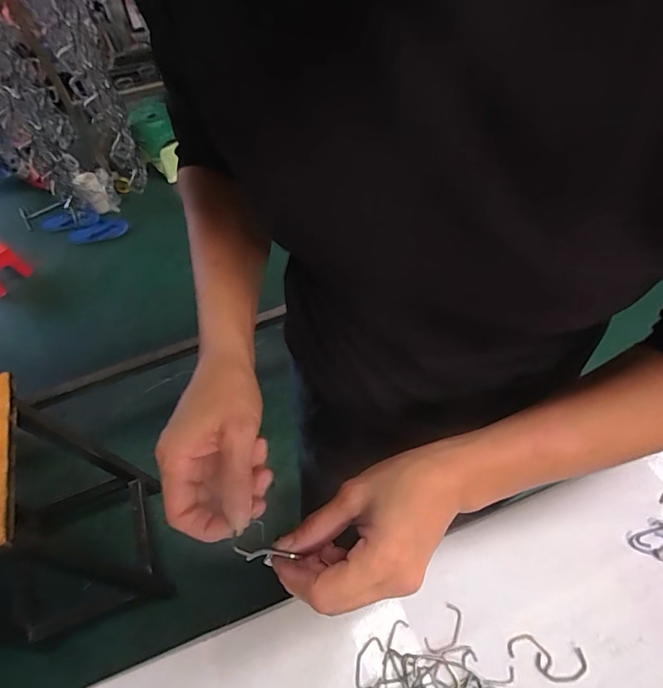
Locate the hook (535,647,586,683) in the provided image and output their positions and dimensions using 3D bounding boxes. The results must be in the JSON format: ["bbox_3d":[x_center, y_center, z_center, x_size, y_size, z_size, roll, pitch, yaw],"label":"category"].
[{"bbox_3d":[0.177,0.247,0.334,0.037,0.004,0.020,-7,54,0],"label":"hook"}]

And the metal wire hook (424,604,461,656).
[{"bbox_3d":[0.093,0.233,0.355,0.020,0.004,0.039,36,65,27],"label":"metal wire hook"}]

